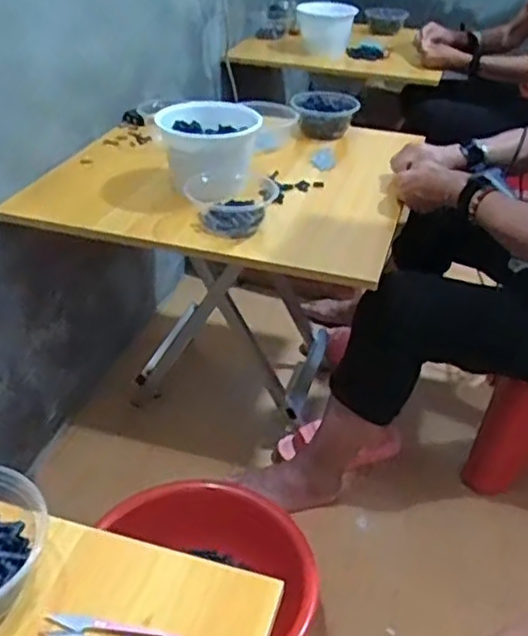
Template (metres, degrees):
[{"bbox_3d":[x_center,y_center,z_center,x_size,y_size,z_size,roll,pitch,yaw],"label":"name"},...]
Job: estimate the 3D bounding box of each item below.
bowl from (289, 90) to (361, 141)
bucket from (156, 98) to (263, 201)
[{"bbox_3d":[0.116,-0.393,1.328,0.121,0.082,0.111,2,36,-1],"label":"bowl"},{"bbox_3d":[-0.085,-0.264,1.100,0.153,0.122,0.192,-7,37,-12],"label":"bucket"}]

